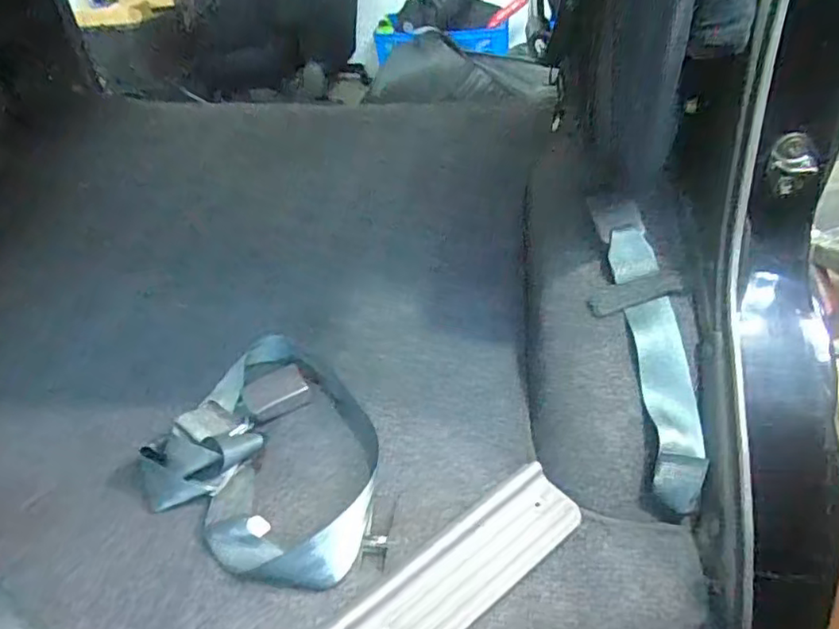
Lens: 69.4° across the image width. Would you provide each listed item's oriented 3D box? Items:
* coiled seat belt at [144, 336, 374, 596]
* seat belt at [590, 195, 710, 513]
[{"bbox_3d":[-0.150,0.142,0.656,0.287,0.043,0.242,20,45,30],"label":"coiled seat belt"},{"bbox_3d":[0.233,0.016,0.617,0.052,0.032,0.342,-5,65,1],"label":"seat belt"}]

